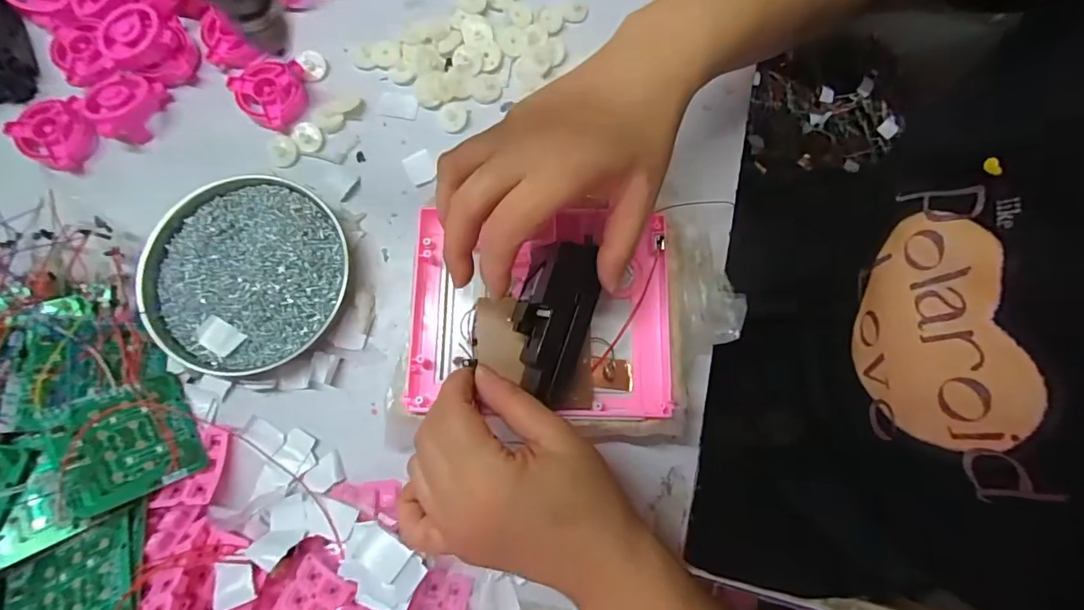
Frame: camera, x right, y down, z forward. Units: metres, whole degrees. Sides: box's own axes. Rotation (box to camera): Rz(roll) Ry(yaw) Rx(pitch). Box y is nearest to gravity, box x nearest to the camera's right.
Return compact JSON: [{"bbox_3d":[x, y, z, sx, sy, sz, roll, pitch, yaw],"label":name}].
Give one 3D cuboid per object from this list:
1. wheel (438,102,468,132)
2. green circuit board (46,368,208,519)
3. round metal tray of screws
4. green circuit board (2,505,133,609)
[{"bbox_3d":[-0.069,-0.146,0.380,0.021,0.004,0.023,0,79,-1],"label":"wheel"},{"bbox_3d":[-0.255,0.082,0.305,0.064,0.004,0.072,-21,71,-41],"label":"green circuit board"},{"bbox_3d":[-0.205,-0.021,0.342,0.125,0.019,0.134,0,79,-1],"label":"round metal tray of screws"},{"bbox_3d":[-0.261,0.162,0.269,0.069,0.005,0.071,-26,59,-8],"label":"green circuit board"}]

